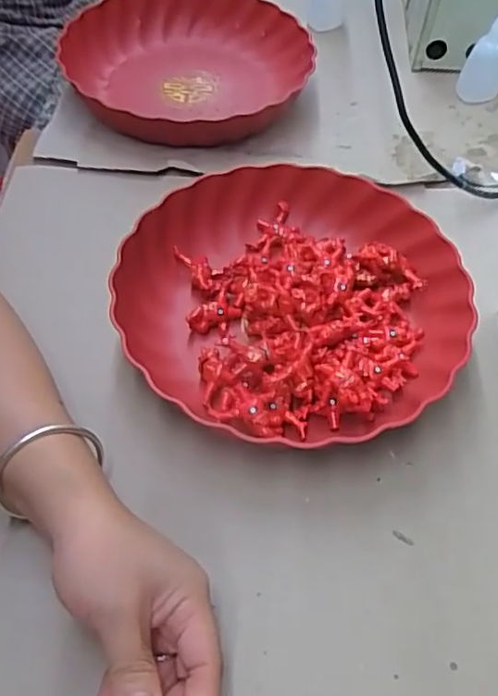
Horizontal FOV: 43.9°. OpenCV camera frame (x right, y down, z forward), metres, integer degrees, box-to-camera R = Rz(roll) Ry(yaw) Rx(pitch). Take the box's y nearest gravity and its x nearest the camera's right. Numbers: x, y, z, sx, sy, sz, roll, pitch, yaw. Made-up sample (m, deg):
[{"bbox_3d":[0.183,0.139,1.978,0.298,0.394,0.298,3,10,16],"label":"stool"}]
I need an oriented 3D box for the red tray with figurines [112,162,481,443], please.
[{"bbox_3d":[0.031,-0.037,0.447,0.237,0.038,0.220,-17,58,-14],"label":"red tray with figurines"}]

